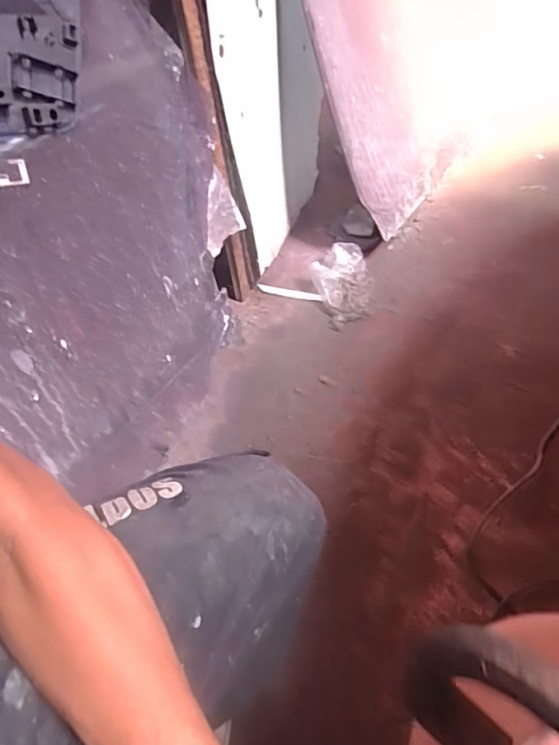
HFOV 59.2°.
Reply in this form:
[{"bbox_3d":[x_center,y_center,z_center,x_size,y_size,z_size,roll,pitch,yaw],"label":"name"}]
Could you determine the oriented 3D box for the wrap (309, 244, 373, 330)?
[{"bbox_3d":[0.136,-0.181,1.004,0.121,0.053,0.188,-11,51,-5],"label":"wrap"}]

